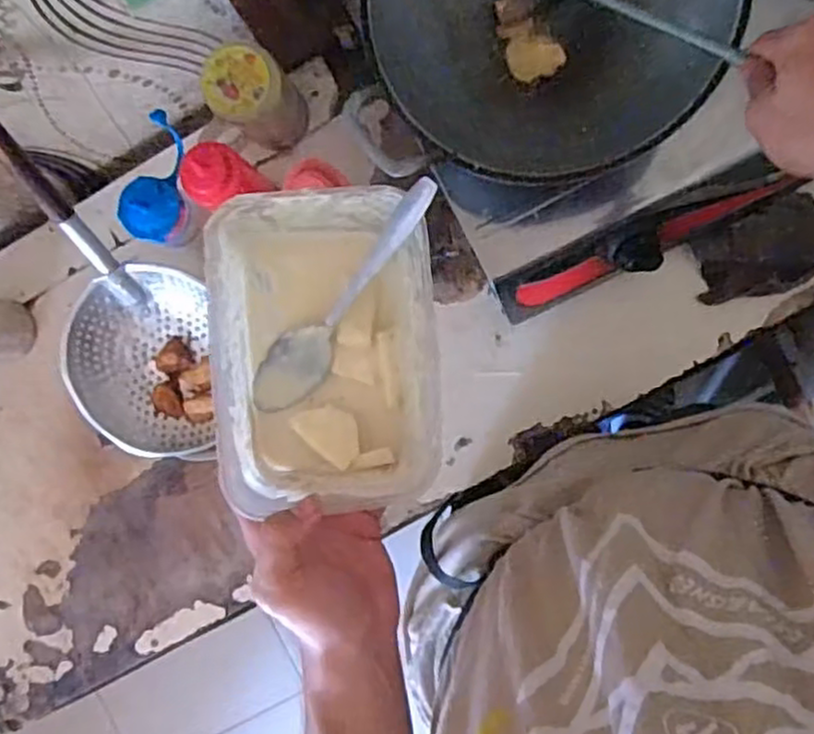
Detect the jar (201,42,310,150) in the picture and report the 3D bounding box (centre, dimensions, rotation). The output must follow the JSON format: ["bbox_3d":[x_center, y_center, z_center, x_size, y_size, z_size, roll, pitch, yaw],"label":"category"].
[{"bbox_3d":[-0.147,-0.269,0.759,0.072,0.163,0.070,0,90,6],"label":"jar"}]

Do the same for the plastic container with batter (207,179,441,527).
[{"bbox_3d":[-0.044,-0.010,0.417,0.114,0.080,0.162,-7,89,6],"label":"plastic container with batter"}]

